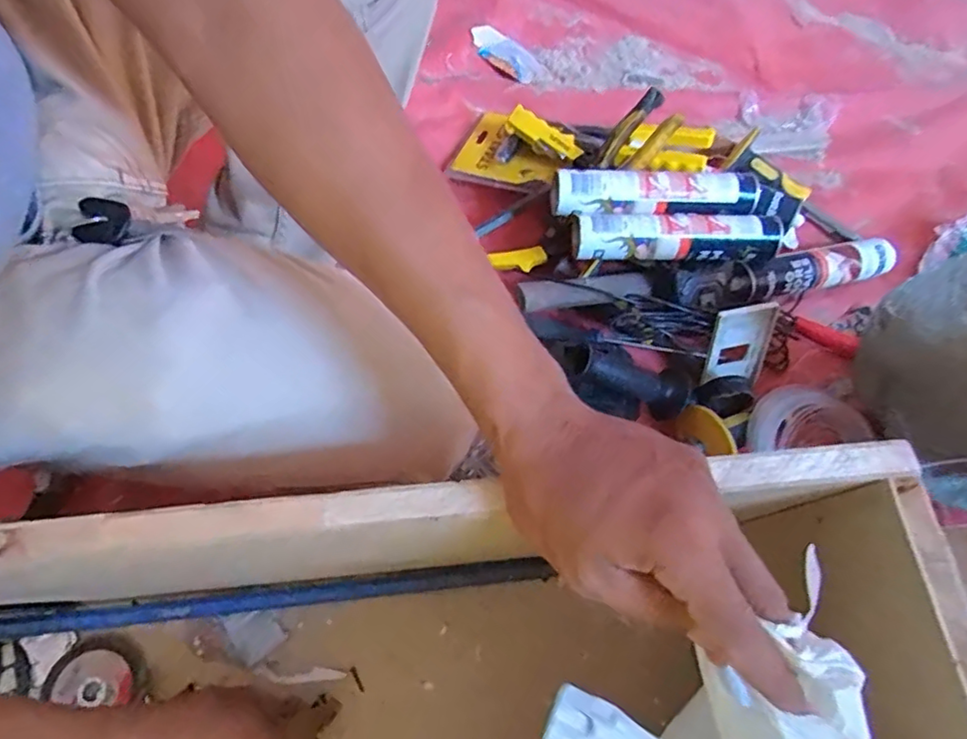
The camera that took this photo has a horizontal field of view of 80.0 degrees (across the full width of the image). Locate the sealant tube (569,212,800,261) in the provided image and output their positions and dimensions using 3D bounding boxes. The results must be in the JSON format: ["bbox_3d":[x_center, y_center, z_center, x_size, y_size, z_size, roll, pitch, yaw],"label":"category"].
[{"bbox_3d":[0.212,-0.143,0.633,0.230,0.048,0.053,0,67,-1],"label":"sealant tube"}]

